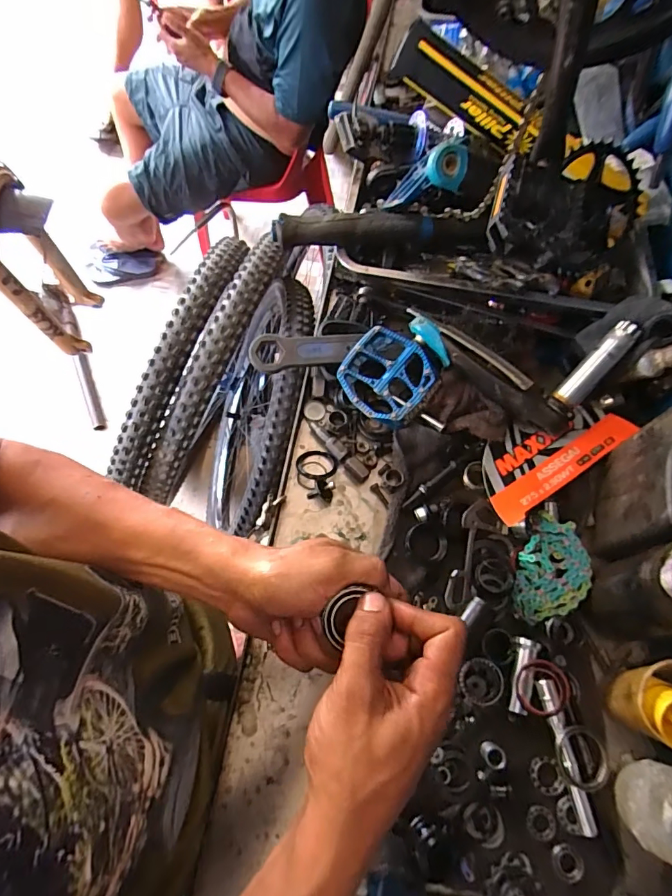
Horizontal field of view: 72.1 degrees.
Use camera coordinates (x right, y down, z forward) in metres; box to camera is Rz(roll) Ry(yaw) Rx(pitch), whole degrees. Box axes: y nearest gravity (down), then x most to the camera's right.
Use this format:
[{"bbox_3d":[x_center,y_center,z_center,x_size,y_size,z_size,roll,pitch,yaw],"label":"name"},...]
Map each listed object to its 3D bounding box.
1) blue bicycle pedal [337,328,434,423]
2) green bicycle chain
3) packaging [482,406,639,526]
[{"bbox_3d":[0.060,-0.088,0.555,0.101,0.016,0.097,38,97,6],"label":"blue bicycle pedal"},{"bbox_3d":[0.232,0.129,0.492,0.060,0.038,0.113,18,68,5],"label":"green bicycle chain"},{"bbox_3d":[0.244,0.004,0.540,0.192,0.032,0.085,-33,72,-14],"label":"packaging"}]

